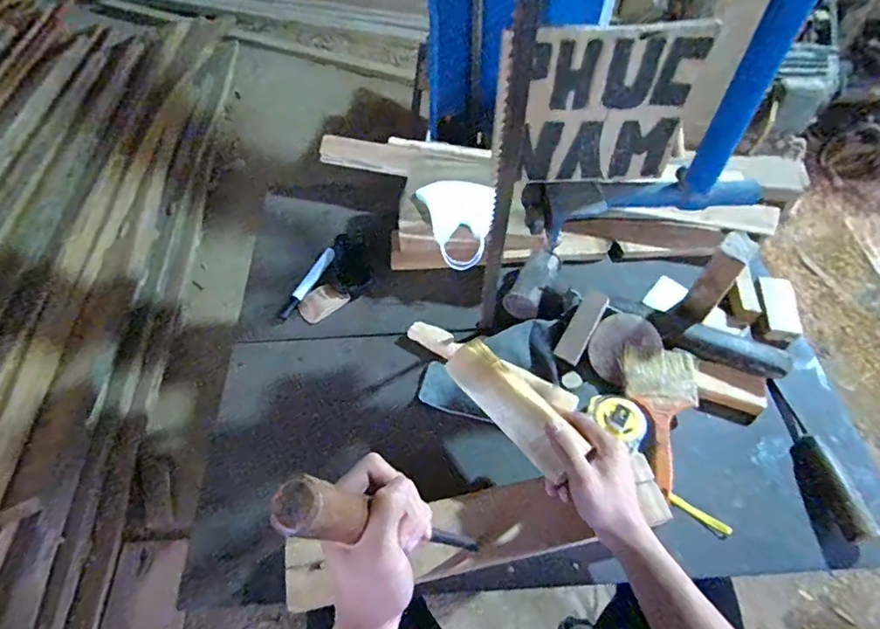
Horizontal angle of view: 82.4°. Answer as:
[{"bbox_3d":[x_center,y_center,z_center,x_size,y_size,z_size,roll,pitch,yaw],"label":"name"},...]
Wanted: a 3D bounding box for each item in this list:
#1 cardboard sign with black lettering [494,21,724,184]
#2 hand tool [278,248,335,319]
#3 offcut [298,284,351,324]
[{"bbox_3d":[0.144,-0.190,0.468,0.179,0.143,0.015,-3,49,2],"label":"cardboard sign with black lettering"},{"bbox_3d":[-0.194,-0.047,0.734,0.020,0.017,0.127,25,58,17],"label":"hand tool"},{"bbox_3d":[-0.169,-0.018,0.723,0.069,0.009,0.046,-33,61,-21],"label":"offcut"}]

